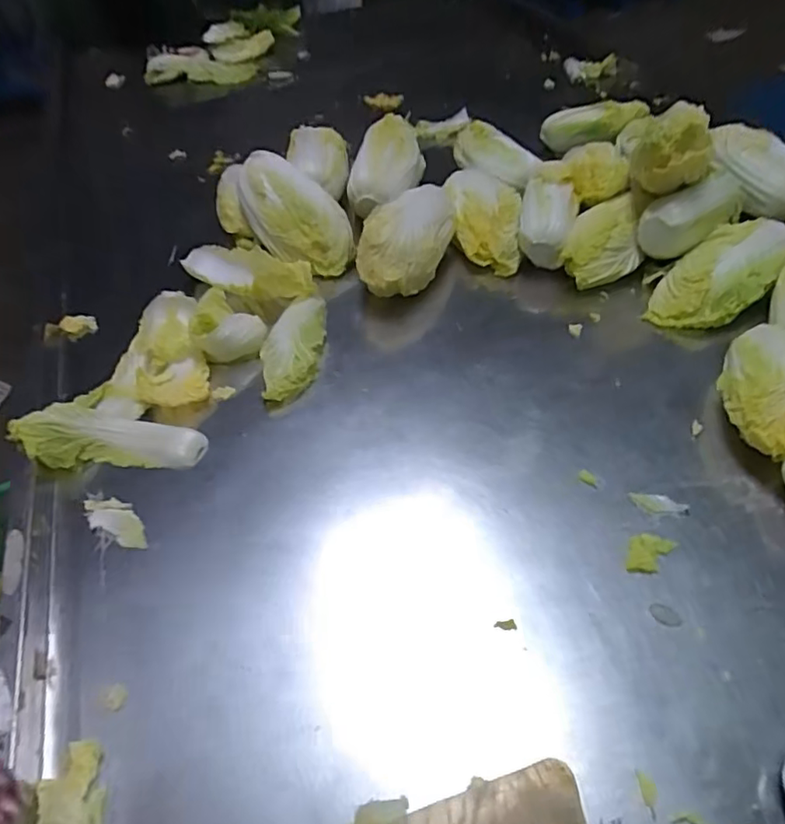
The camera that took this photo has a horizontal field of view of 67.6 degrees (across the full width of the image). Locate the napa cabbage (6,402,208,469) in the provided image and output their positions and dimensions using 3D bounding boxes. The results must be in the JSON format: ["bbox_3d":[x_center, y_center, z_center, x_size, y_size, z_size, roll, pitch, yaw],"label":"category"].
[{"bbox_3d":[-0.279,0.021,0.587,0.182,0.046,0.073,-4,48,1],"label":"napa cabbage"}]

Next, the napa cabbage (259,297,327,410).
[{"bbox_3d":[-0.115,-0.077,0.677,0.066,0.030,0.165,1,49,6],"label":"napa cabbage"}]

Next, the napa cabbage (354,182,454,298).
[{"bbox_3d":[0.024,-0.224,0.755,0.095,0.091,0.193,8,50,12],"label":"napa cabbage"}]

